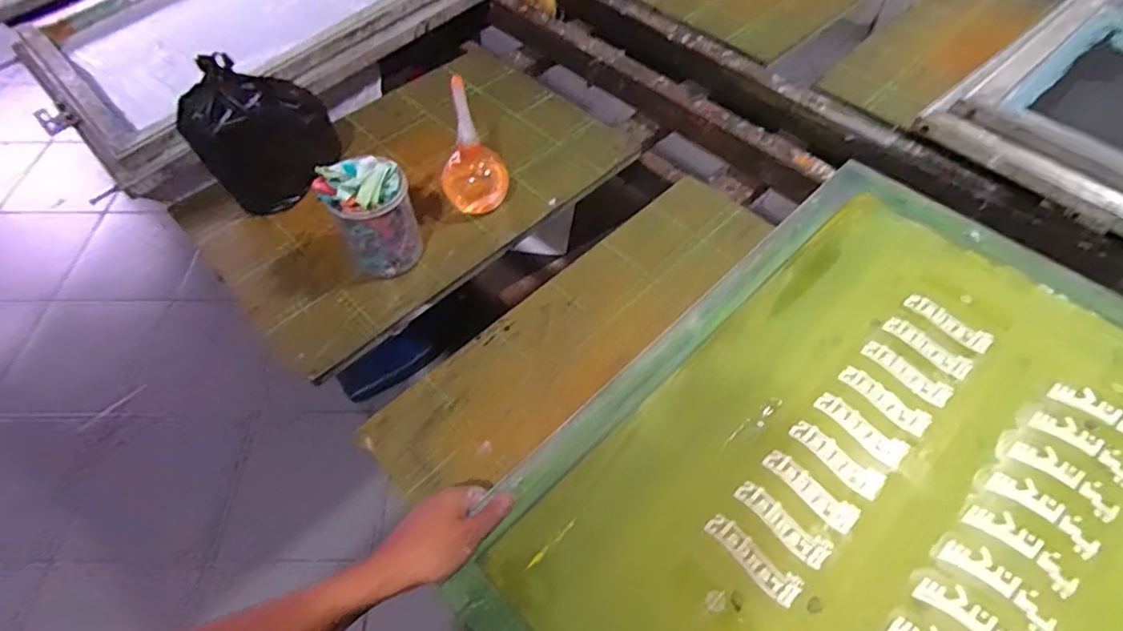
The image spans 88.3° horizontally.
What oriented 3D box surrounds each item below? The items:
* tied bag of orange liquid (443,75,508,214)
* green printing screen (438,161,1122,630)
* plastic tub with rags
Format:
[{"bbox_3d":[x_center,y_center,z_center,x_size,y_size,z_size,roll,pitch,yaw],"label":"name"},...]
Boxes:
[{"bbox_3d":[-0.124,-0.225,0.780,0.089,0.158,0.083,-11,56,-6],"label":"tied bag of orange liquid"},{"bbox_3d":[0.299,0.157,0.529,0.692,0.032,0.491,-39,63,-22],"label":"green printing screen"},{"bbox_3d":[-0.229,-0.121,0.721,0.101,0.146,0.083,-19,58,-13],"label":"plastic tub with rags"}]

